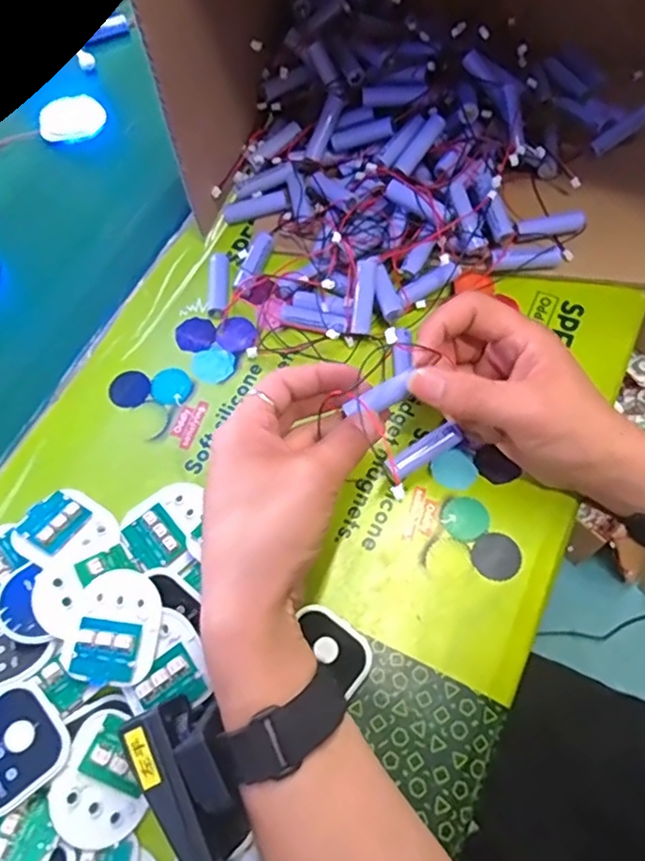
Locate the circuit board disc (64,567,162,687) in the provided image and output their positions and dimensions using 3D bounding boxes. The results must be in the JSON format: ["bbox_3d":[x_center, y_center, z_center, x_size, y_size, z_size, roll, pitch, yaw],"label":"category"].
[{"bbox_3d":[-0.111,0.104,0.321,0.046,0.016,0.057,8,65,7],"label":"circuit board disc"}]

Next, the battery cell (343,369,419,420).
[{"bbox_3d":[0.032,-0.020,0.339,0.042,0.009,0.013,-25,66,-8],"label":"battery cell"}]

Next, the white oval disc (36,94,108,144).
[{"bbox_3d":[-0.227,-0.283,0.539,0.057,0.014,0.038,-11,64,-1],"label":"white oval disc"}]

